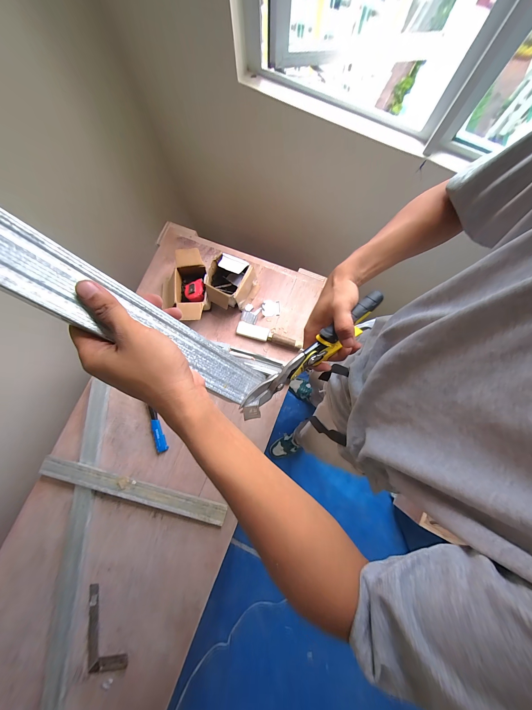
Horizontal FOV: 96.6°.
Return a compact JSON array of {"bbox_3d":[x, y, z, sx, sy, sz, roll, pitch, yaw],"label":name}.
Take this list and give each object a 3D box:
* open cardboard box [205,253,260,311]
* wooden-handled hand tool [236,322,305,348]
[{"bbox_3d":[-0.118,-0.226,0.761,0.145,0.108,0.152,33,82,6],"label":"open cardboard box"},{"bbox_3d":[0.011,-0.066,0.776,0.217,0.022,0.045,14,80,3],"label":"wooden-handled hand tool"}]

